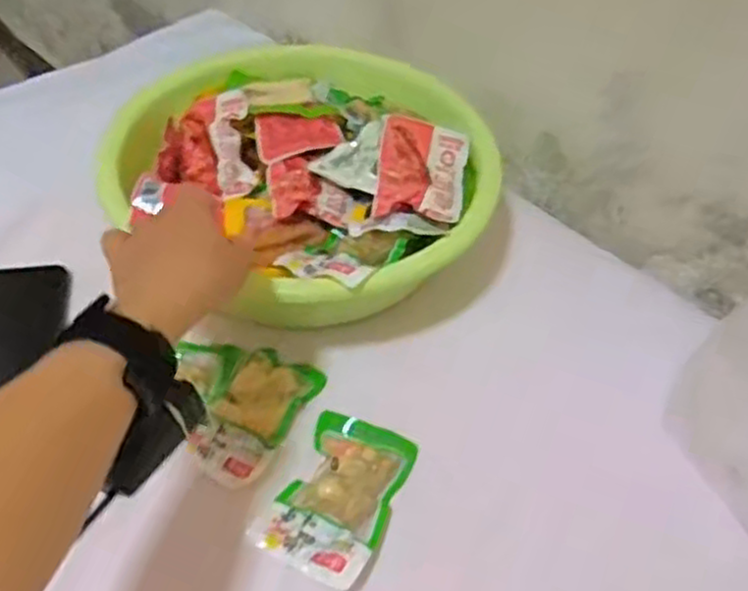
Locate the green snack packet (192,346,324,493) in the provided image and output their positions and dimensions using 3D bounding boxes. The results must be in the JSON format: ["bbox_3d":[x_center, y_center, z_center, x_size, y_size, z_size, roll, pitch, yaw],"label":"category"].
[{"bbox_3d":[-0.091,0.090,0.573,0.058,0.012,0.116,21,51,15],"label":"green snack packet"}]

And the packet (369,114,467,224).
[{"bbox_3d":[0.043,-0.113,0.648,0.075,0.021,0.135,7,49,3],"label":"packet"}]

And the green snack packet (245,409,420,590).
[{"bbox_3d":[-0.024,0.143,0.532,0.078,0.028,0.128,21,51,15],"label":"green snack packet"}]

